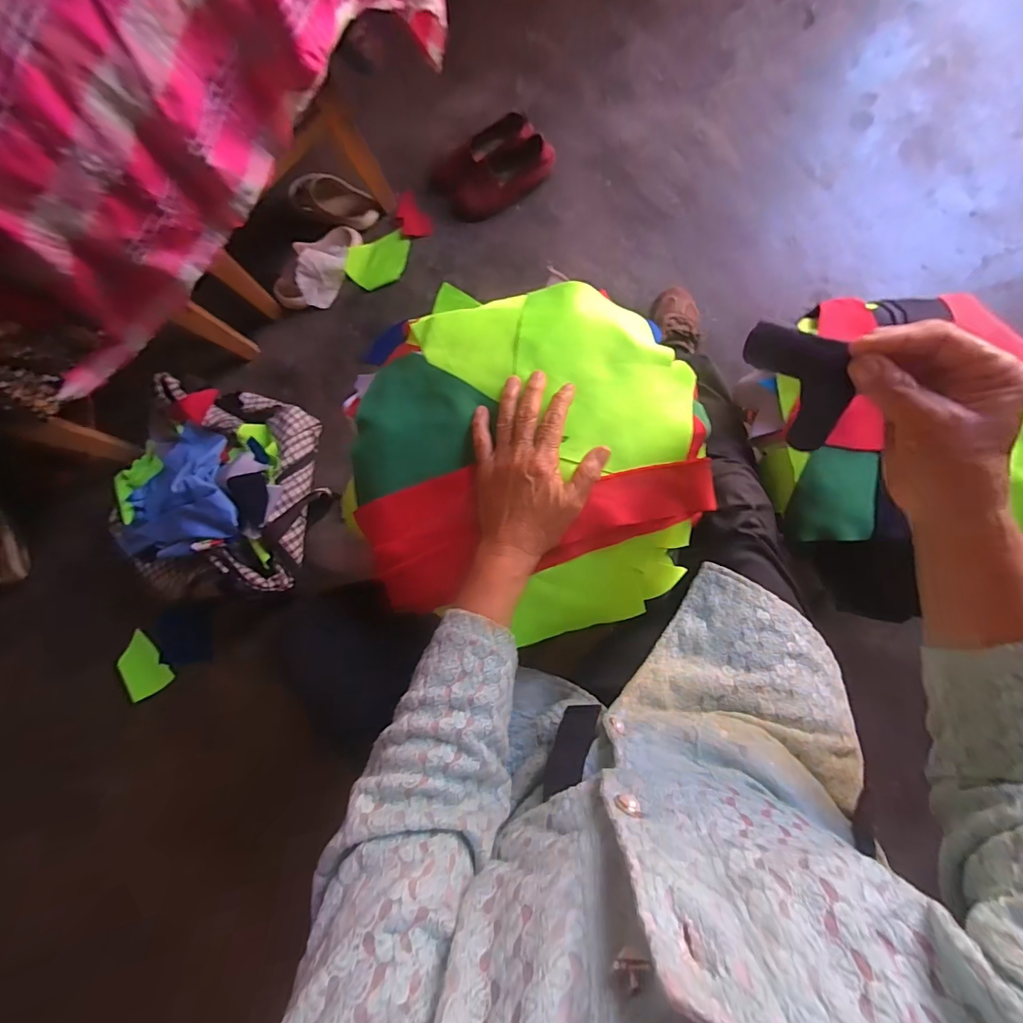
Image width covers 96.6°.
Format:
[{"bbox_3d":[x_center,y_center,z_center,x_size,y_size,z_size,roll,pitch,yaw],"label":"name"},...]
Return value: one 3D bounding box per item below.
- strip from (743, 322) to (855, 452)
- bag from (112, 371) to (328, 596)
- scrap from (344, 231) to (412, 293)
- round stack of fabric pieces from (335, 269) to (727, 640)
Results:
[{"bbox_3d":[0.202,-0.085,0.310,0.012,0.053,0.100,-49,113,-25],"label":"strip"},{"bbox_3d":[-0.625,-0.041,0.952,0.427,0.120,0.439,11,84,8],"label":"bag"},{"bbox_3d":[-0.303,-0.578,1.053,0.149,0.019,0.101,-23,98,-2],"label":"scrap"},{"bbox_3d":[0.003,-0.057,0.444,0.358,0.057,0.325,9,84,8],"label":"round stack of fabric pieces"}]

